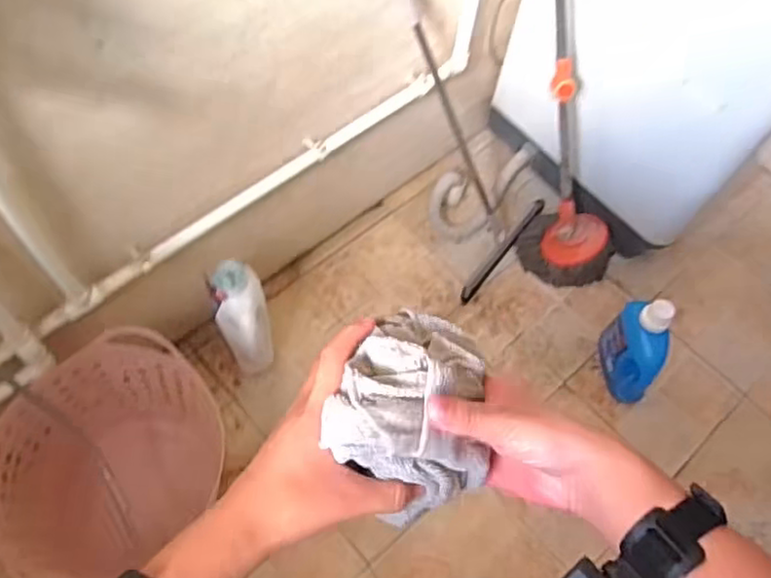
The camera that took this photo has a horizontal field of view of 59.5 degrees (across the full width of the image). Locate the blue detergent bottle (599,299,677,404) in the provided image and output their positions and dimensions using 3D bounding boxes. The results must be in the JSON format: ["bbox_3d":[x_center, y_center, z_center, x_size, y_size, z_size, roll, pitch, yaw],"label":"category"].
[{"bbox_3d":[0.551,0.134,1.478,0.074,0.260,0.169,-7,64,-7],"label":"blue detergent bottle"}]

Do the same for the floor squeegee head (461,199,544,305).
[{"bbox_3d":[0.301,-0.102,1.728,0.028,0.049,0.346,37,67,14],"label":"floor squeegee head"}]

